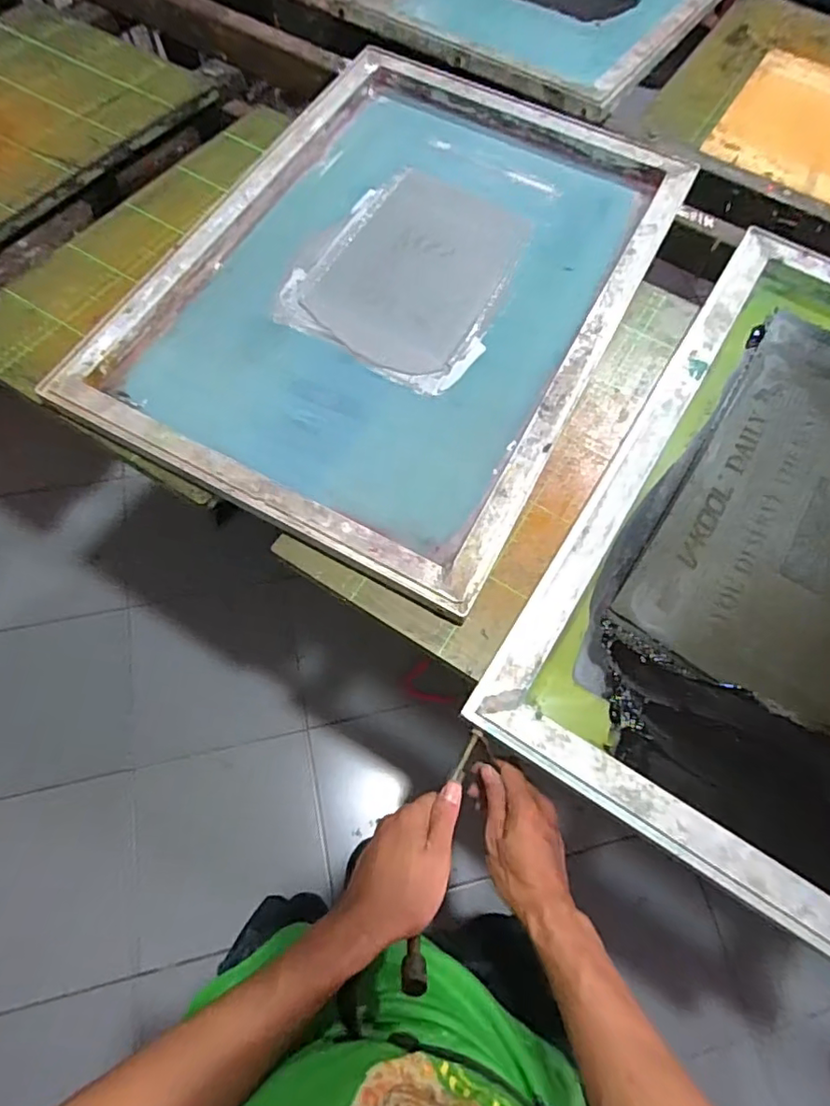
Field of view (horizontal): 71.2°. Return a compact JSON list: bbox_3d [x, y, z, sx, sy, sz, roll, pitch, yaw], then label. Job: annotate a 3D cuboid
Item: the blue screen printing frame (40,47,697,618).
[{"bbox_3d":[-0.008,-0.353,0.735,0.531,0.046,0.757,26,68,10],"label":"blue screen printing frame"}]

